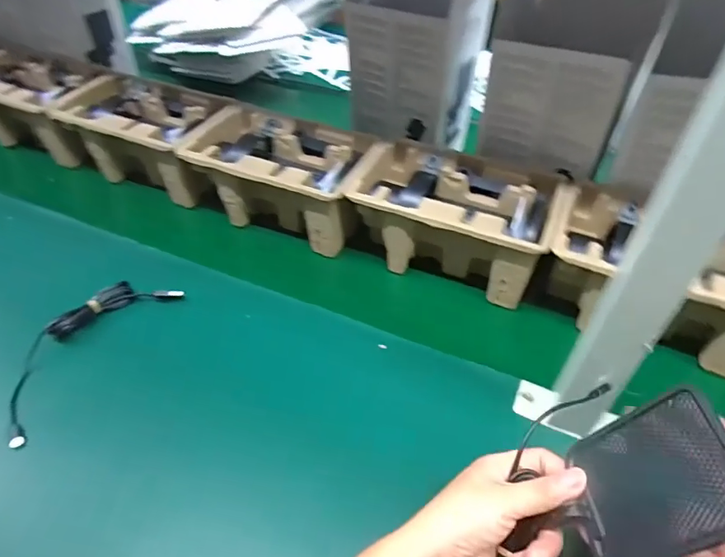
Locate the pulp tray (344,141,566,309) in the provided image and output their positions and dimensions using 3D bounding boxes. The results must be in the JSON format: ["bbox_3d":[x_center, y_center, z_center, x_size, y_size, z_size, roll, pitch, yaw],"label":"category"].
[{"bbox_3d":[0.107,-0.070,0.607,0.230,0.105,0.140,15,45,17],"label":"pulp tray"}]

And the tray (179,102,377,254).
[{"bbox_3d":[-0.105,-0.131,0.665,0.223,0.106,0.147,16,46,17],"label":"tray"}]

